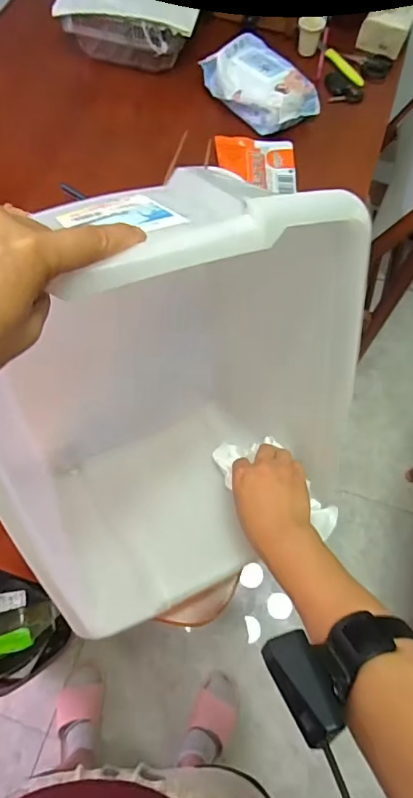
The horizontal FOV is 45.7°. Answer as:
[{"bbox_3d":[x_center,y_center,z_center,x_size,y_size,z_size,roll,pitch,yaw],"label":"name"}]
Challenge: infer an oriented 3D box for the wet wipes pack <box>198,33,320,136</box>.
[{"bbox_3d":[0.093,-0.561,0.881,0.207,0.070,0.111,42,73,15],"label":"wet wipes pack"}]

